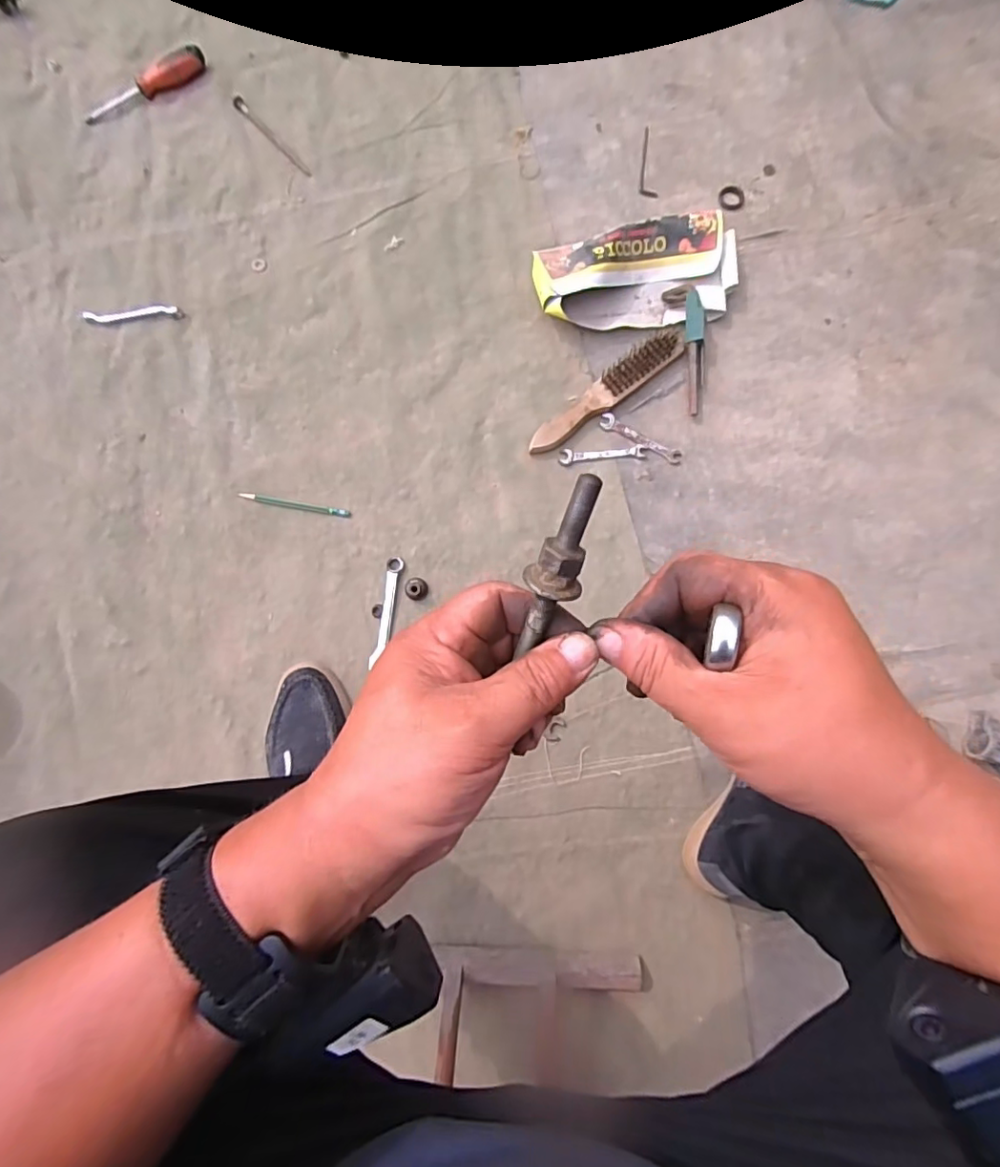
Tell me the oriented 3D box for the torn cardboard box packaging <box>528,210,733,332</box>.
[{"bbox_3d":[0.187,-0.428,0.765,0.270,0.056,0.128,-3,83,0],"label":"torn cardboard box packaging"}]

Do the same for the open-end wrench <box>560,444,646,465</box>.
[{"bbox_3d":[0.139,-0.175,0.748,0.115,0.004,0.020,-4,83,0],"label":"open-end wrench"}]

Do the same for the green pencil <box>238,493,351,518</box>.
[{"bbox_3d":[-0.278,-0.106,0.748,0.151,0.004,0.012,11,83,2],"label":"green pencil"}]

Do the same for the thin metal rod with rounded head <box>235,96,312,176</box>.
[{"bbox_3d":[-0.337,-0.661,0.815,0.015,0.010,0.163,-44,84,-4],"label":"thin metal rod with rounded head"}]

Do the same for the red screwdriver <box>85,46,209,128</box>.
[{"bbox_3d":[-0.524,-0.734,0.814,0.193,0.025,0.038,-29,84,-3],"label":"red screwdriver"}]

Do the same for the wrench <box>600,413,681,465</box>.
[{"bbox_3d":[0.194,-0.197,0.755,0.117,0.008,0.023,28,84,4],"label":"wrench"}]

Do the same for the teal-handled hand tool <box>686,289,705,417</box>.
[{"bbox_3d":[0.270,-0.317,0.760,0.028,0.022,0.163,-2,96,1],"label":"teal-handled hand tool"}]

